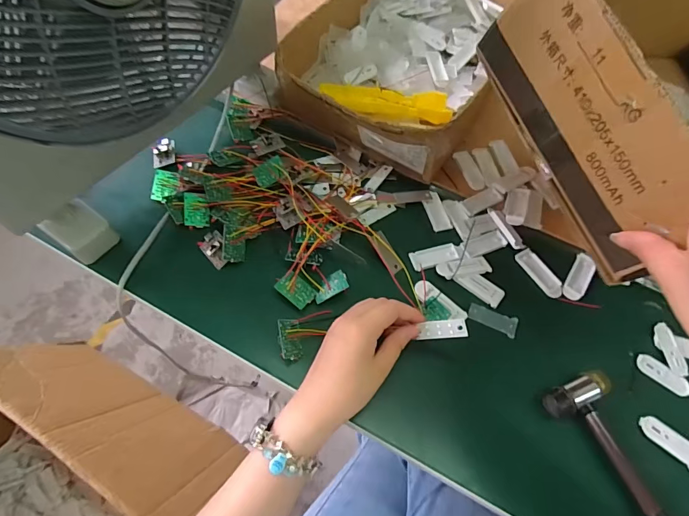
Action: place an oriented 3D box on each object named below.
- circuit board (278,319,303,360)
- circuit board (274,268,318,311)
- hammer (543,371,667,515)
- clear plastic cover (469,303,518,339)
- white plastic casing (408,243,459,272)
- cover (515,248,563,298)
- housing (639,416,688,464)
[{"bbox_3d":[-0.049,0.074,0.371,0.027,0.006,0.036,7,65,-44],"label":"circuit board"},{"bbox_3d":[-0.047,0.031,0.394,0.035,0.009,0.028,39,64,17],"label":"circuit board"},{"bbox_3d":[0.245,0.209,0.315,0.057,0.027,0.231,-18,63,-15],"label":"hammer"},{"bbox_3d":[0.149,0.060,0.402,0.048,0.004,0.020,25,61,10],"label":"clear plastic cover"},{"bbox_3d":[0.097,-0.003,0.429,0.052,0.004,0.024,-16,62,-14],"label":"white plastic casing"},{"bbox_3d":[0.209,0.016,0.432,0.021,0.004,0.059,-24,65,-17],"label":"cover"},{"bbox_3d":[0.285,0.160,0.354,0.050,0.007,0.016,39,64,17],"label":"housing"}]

